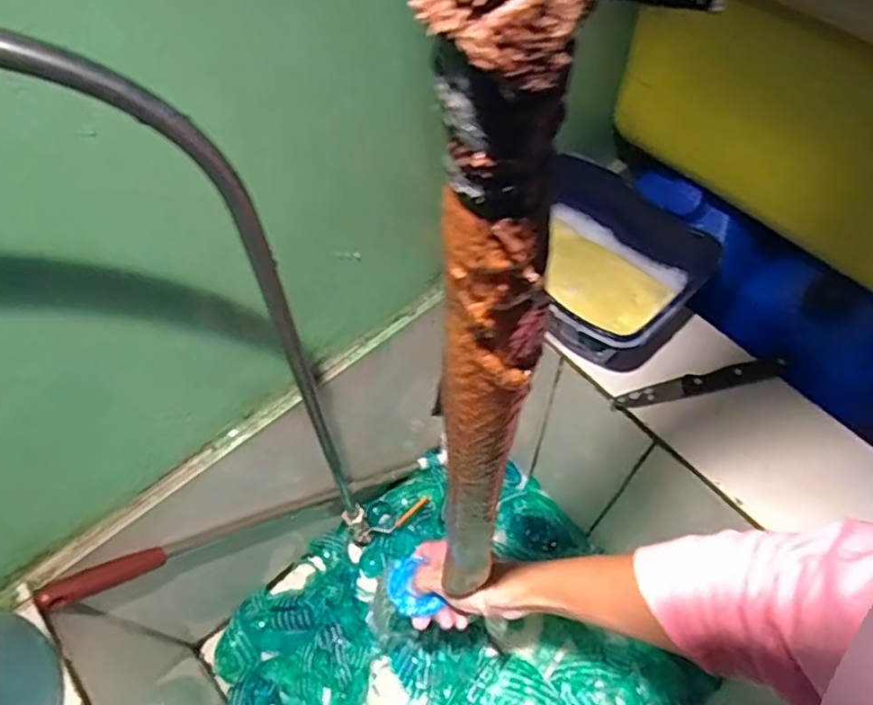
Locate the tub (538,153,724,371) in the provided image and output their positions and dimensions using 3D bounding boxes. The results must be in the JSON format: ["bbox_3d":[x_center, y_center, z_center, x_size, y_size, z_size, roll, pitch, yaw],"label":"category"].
[{"bbox_3d":[0.149,-0.082,0.611,0.198,0.083,0.168,39,66,22],"label":"tub"}]

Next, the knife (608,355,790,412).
[{"bbox_3d":[0.252,0.026,0.588,0.171,0.015,0.020,-10,59,-5],"label":"knife"}]

